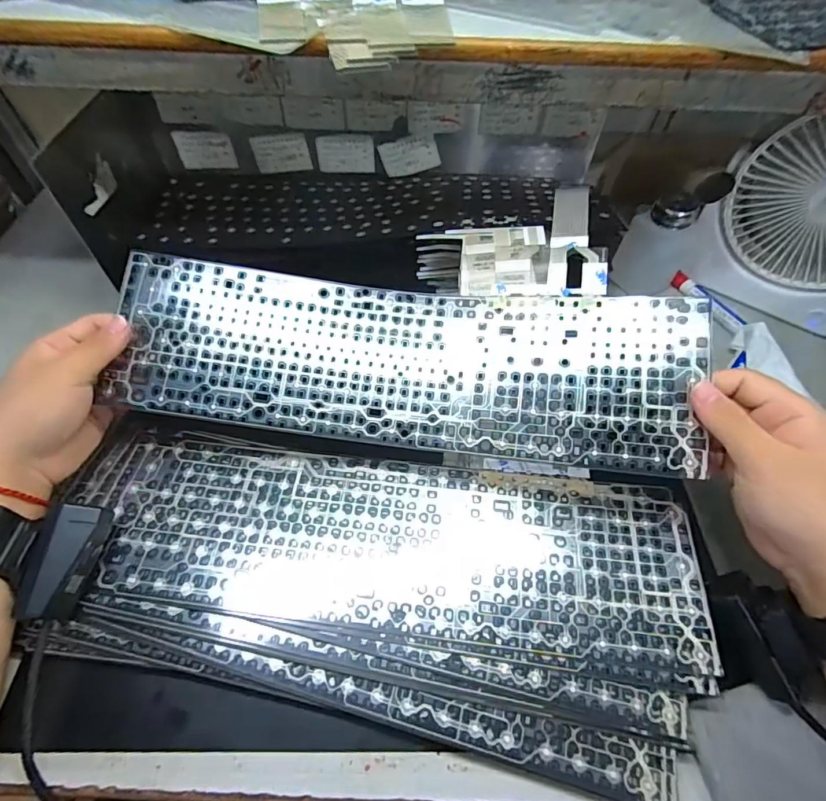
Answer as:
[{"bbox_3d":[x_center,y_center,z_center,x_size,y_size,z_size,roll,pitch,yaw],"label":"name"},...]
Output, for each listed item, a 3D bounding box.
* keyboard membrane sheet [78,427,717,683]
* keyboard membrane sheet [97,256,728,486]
[{"bbox_3d":[-0.013,0.100,0.329,0.410,0.008,0.118,6,55,5],"label":"keyboard membrane sheet"},{"bbox_3d":[-0.013,-0.030,0.335,0.409,0.027,0.119,7,79,7],"label":"keyboard membrane sheet"}]

